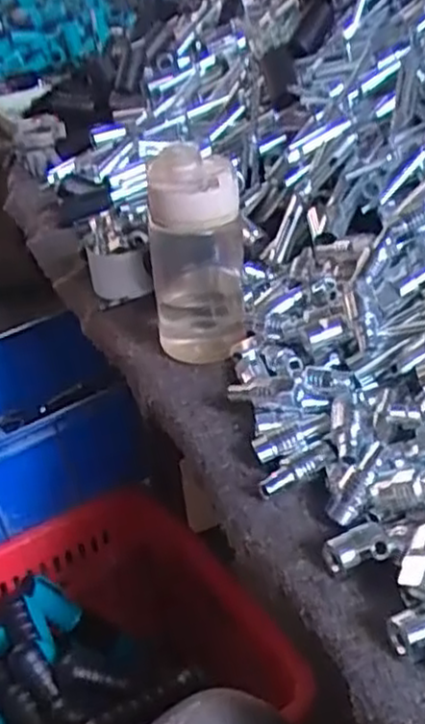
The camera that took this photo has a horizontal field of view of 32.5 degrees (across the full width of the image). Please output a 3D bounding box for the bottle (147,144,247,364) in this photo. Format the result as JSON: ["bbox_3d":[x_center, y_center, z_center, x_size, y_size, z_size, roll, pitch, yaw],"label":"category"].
[{"bbox_3d":[-0.014,-0.084,0.575,0.077,0.162,0.087,-5,33,2],"label":"bottle"}]

